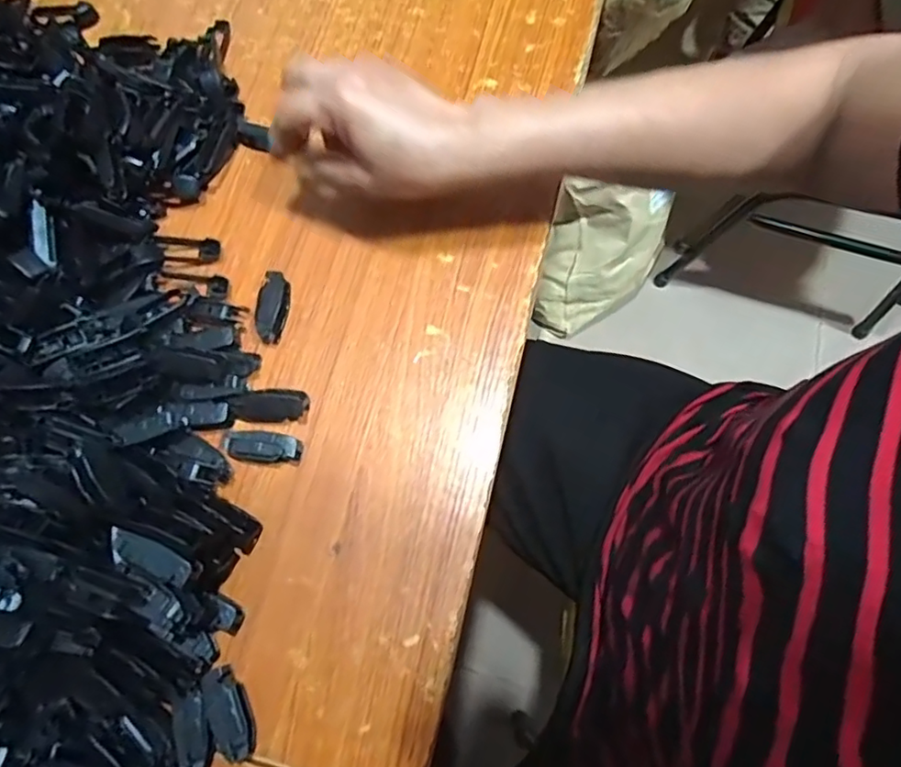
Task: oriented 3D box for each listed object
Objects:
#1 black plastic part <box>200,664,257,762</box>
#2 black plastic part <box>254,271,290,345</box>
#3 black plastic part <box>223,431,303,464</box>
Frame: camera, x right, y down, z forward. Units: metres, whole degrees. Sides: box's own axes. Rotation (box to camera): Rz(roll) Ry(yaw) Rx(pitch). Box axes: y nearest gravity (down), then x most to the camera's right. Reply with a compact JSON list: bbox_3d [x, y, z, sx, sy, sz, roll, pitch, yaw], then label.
[{"bbox_3d":[-0.126,0.187,0.323,0.021,0.010,0.050,-23,75,-5],"label":"black plastic part"},{"bbox_3d":[-0.126,-0.053,0.401,0.020,0.014,0.049,3,74,3],"label":"black plastic part"},{"bbox_3d":[-0.122,0.041,0.368,0.047,0.018,0.018,0,74,2],"label":"black plastic part"}]

